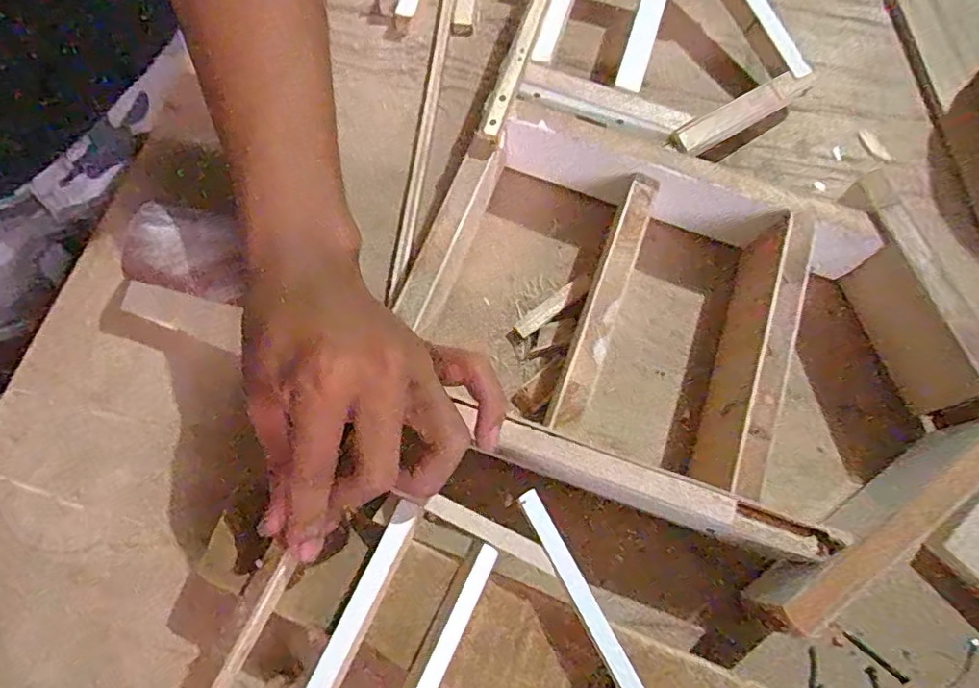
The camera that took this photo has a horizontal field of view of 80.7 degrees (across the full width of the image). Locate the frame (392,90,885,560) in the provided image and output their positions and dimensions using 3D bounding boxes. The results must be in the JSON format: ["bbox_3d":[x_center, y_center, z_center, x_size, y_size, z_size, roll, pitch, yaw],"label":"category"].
[{"bbox_3d":[0.082,-0.028,0.345,0.244,0.051,0.226,19,72,5],"label":"frame"}]

